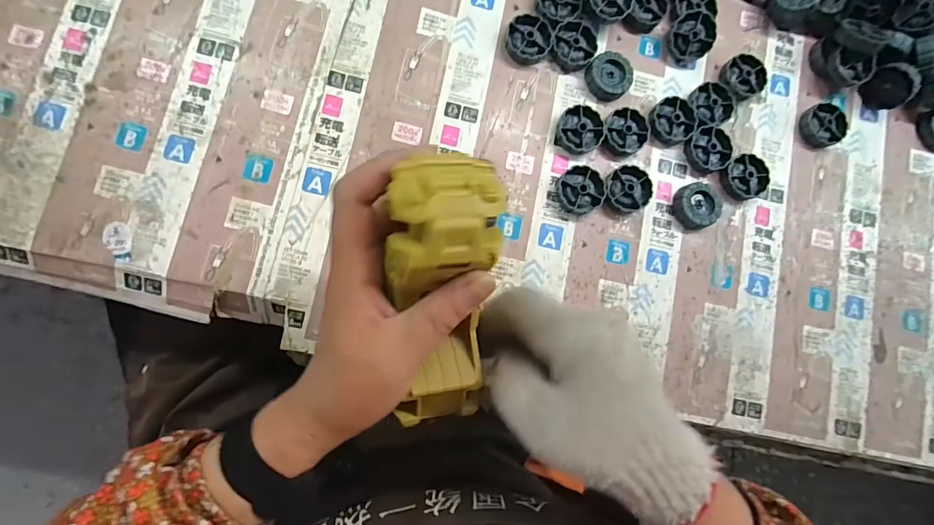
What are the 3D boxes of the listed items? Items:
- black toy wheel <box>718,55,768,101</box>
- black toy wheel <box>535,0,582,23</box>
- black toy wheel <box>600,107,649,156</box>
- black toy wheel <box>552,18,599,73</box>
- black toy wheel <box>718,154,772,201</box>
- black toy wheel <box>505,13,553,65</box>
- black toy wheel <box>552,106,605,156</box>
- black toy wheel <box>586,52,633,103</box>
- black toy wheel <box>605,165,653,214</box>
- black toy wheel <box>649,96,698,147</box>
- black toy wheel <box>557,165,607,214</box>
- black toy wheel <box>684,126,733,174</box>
[{"bbox_3d":[0.246,-0.164,0.394,0.038,0.014,0.036,1,84,-6],"label":"black toy wheel"},{"bbox_3d":[0.079,-0.227,0.385,0.039,0.009,0.046,10,83,-5],"label":"black toy wheel"},{"bbox_3d":[0.136,-0.112,0.377,0.037,0.012,0.044,30,81,-2],"label":"black toy wheel"},{"bbox_3d":[0.091,-0.186,0.378,0.038,0.013,0.044,3,83,-6],"label":"black toy wheel"},{"bbox_3d":[0.242,-0.074,0.384,0.038,0.011,0.038,1,84,-6],"label":"black toy wheel"},{"bbox_3d":[0.052,-0.188,0.373,0.037,0.010,0.038,1,84,-6],"label":"black toy wheel"},{"bbox_3d":[0.095,-0.111,0.370,0.039,0.012,0.040,1,84,-6],"label":"black toy wheel"},{"bbox_3d":[0.121,-0.159,0.380,0.038,0.013,0.039,1,84,-6],"label":"black toy wheel"},{"bbox_3d":[0.134,-0.061,0.371,0.039,0.014,0.038,1,84,-6],"label":"black toy wheel"},{"bbox_3d":[0.177,-0.122,0.383,0.041,0.011,0.039,1,84,-6],"label":"black toy wheel"},{"bbox_3d":[0.095,-0.060,0.369,0.039,0.012,0.039,1,84,-6],"label":"black toy wheel"},{"bbox_3d":[0.210,-0.097,0.385,0.038,0.010,0.037,1,84,-6],"label":"black toy wheel"}]

